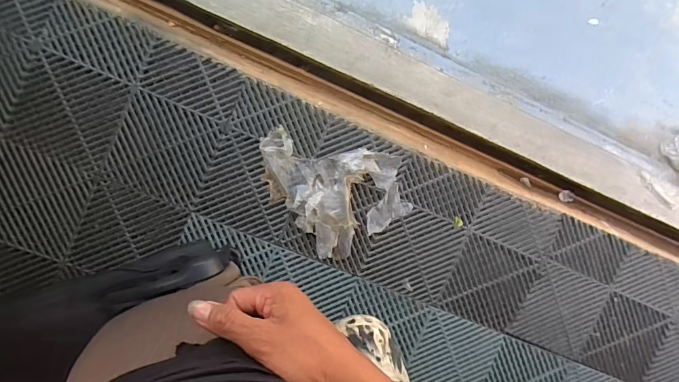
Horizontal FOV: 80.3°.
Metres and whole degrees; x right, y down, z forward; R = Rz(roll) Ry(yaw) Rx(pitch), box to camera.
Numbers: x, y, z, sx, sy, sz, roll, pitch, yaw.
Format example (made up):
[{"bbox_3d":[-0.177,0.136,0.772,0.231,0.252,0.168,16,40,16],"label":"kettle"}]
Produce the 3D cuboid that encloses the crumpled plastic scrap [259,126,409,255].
[{"bbox_3d":[-0.017,0.018,0.883,0.329,0.032,0.238,14,92,-7],"label":"crumpled plastic scrap"}]

